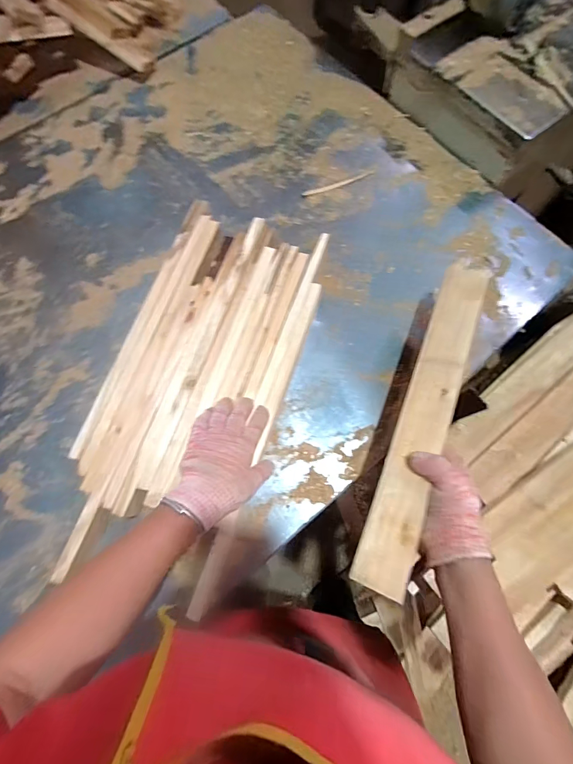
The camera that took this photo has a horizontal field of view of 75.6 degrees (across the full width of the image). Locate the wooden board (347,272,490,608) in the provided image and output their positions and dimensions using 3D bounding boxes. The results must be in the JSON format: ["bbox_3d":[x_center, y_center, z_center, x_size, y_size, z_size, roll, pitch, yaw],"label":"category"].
[{"bbox_3d":[0.190,0.032,0.493,0.063,0.013,0.465,14,69,27],"label":"wooden board"}]

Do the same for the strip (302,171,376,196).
[{"bbox_3d":[0.108,-0.407,0.757,0.161,0.004,0.016,-21,73,-8],"label":"strip"}]

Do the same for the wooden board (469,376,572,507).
[{"bbox_3d":[0.482,0.029,0.615,0.457,0.012,0.071,-38,76,-13],"label":"wooden board"}]

